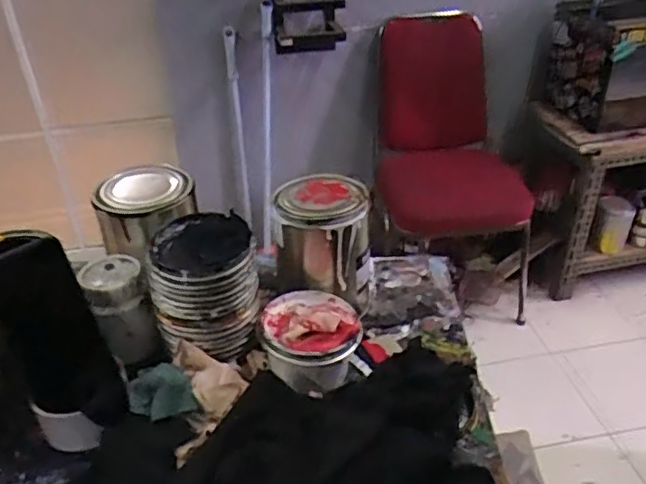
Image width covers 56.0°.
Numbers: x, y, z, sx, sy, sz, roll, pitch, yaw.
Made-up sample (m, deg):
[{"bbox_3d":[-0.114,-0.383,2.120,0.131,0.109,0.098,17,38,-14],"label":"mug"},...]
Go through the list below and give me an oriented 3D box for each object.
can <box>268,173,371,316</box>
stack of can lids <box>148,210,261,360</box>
[{"bbox_3d":[-0.001,-0.004,0.690,0.104,0.111,0.099,3,33,7],"label":"can"},{"bbox_3d":[-0.118,0.037,0.616,0.101,0.112,0.102,-8,33,-9],"label":"stack of can lids"}]

